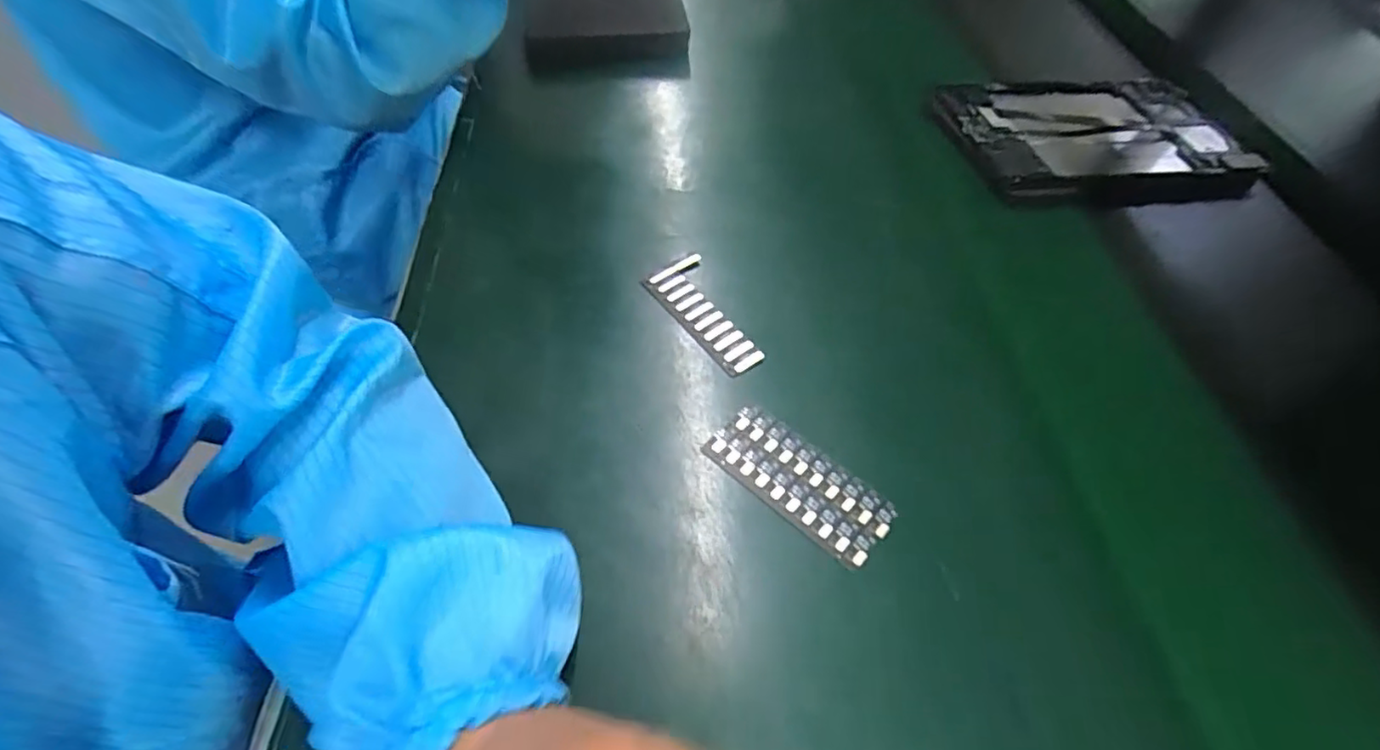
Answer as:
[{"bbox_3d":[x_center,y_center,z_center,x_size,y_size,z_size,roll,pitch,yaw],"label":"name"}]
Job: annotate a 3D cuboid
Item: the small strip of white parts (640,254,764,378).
[{"bbox_3d":[0.011,-0.037,0.395,0.039,0.010,0.095,-25,55,-18],"label":"small strip of white parts"}]

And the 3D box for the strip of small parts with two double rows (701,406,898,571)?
[{"bbox_3d":[0.056,0.054,0.328,0.097,0.004,0.042,35,60,25],"label":"strip of small parts with two double rows"}]

